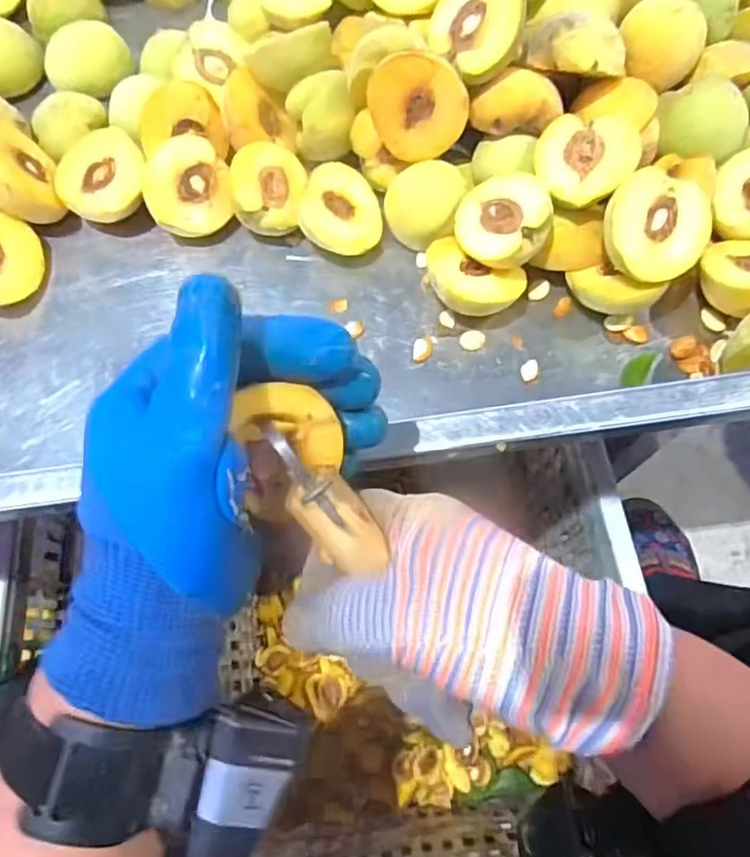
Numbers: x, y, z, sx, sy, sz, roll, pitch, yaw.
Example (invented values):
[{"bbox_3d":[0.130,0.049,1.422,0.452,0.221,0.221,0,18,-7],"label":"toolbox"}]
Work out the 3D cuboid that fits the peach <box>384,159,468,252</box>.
[{"bbox_3d":[0.035,-0.148,0.414,0.053,0.023,0.052,-6,93,11],"label":"peach"}]

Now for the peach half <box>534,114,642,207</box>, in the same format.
[{"bbox_3d":[0.123,-0.156,0.368,0.056,0.021,0.058,-1,69,2],"label":"peach half"}]

